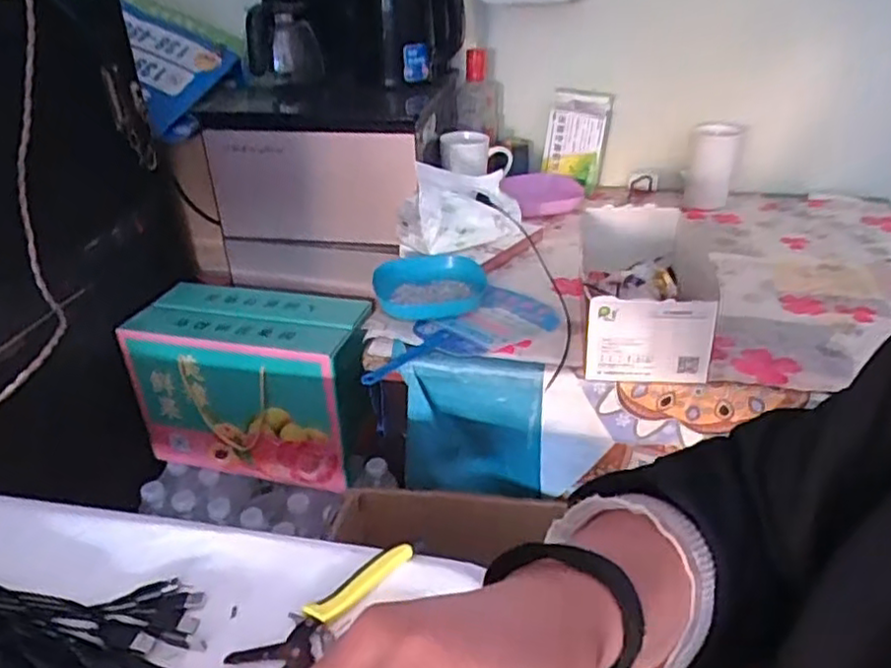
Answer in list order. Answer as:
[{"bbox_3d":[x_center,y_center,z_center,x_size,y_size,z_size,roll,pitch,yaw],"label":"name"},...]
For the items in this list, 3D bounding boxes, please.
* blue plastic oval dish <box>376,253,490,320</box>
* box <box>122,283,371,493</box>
[{"bbox_3d":[-0.020,-0.059,0.867,0.142,0.028,0.130,0,31,2],"label":"blue plastic oval dish"},{"bbox_3d":[-0.283,0.072,1.053,0.328,0.231,0.160,6,32,11],"label":"box"}]

